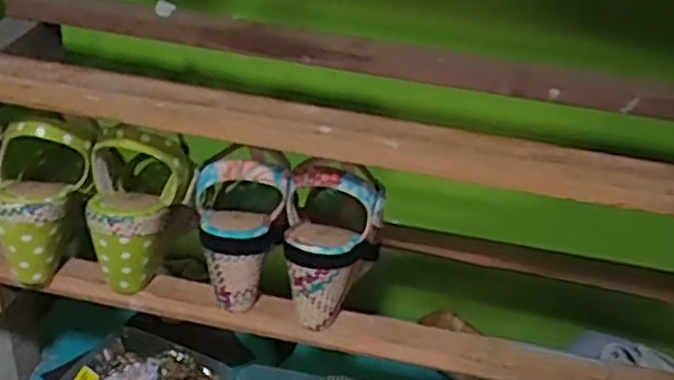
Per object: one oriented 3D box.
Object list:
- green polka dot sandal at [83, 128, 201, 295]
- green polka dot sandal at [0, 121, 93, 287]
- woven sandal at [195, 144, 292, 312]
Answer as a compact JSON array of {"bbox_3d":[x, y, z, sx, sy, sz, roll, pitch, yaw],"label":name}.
[{"bbox_3d":[-0.168,0.017,0.599,0.085,0.132,0.077,2,33,-9],"label":"green polka dot sandal"},{"bbox_3d":[-0.260,0.012,0.591,0.082,0.147,0.066,13,8,8],"label":"green polka dot sandal"},{"bbox_3d":[-0.080,0.036,0.591,0.077,0.138,0.075,0,33,-12],"label":"woven sandal"}]

